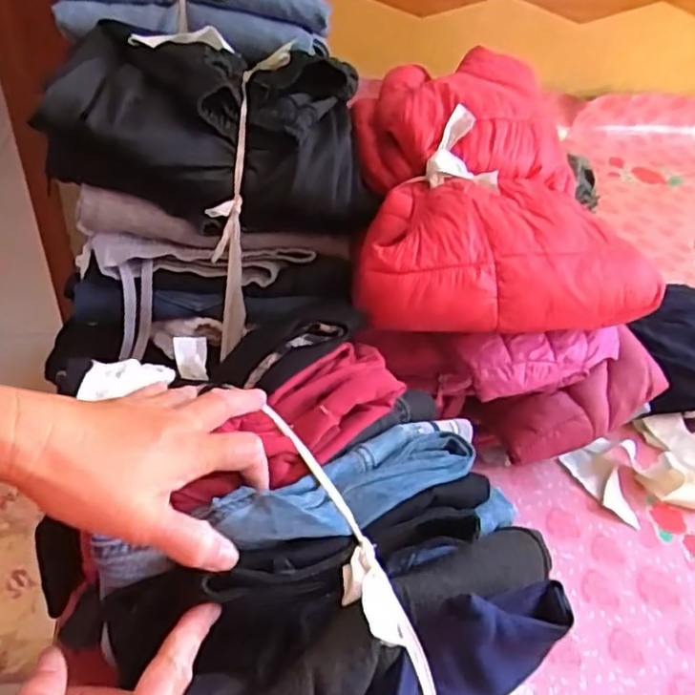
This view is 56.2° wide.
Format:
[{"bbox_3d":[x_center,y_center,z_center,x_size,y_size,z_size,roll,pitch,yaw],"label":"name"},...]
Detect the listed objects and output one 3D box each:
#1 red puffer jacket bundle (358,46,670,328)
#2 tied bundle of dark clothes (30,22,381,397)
[{"bbox_3d":[0.135,-0.166,0.646,0.270,0.124,0.320,-1,41,-8],"label":"red puffer jacket bundle"},{"bbox_3d":[-0.137,-0.135,0.631,0.310,0.270,0.188,0,41,-8],"label":"tied bundle of dark clothes"}]

